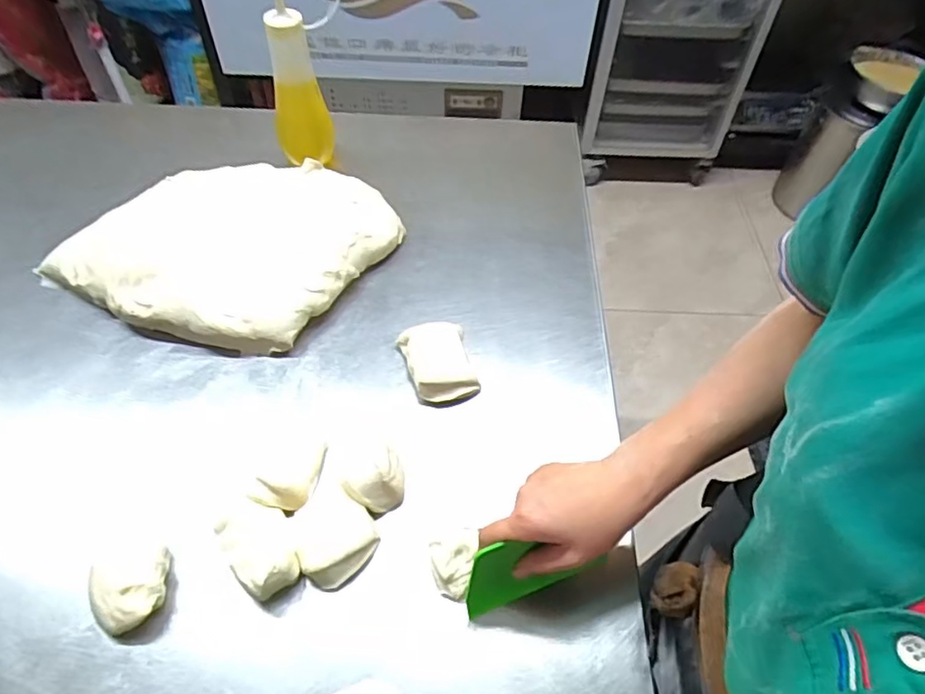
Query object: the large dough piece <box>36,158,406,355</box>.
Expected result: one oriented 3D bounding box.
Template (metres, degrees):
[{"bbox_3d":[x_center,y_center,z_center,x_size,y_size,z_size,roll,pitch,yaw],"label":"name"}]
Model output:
[{"bbox_3d":[-0.269,-0.139,0.734,0.318,0.055,0.326,27,56,17],"label":"large dough piece"}]

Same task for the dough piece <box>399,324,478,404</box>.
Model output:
[{"bbox_3d":[-0.026,0.012,0.643,0.068,0.031,0.097,-10,53,-10],"label":"dough piece"}]

